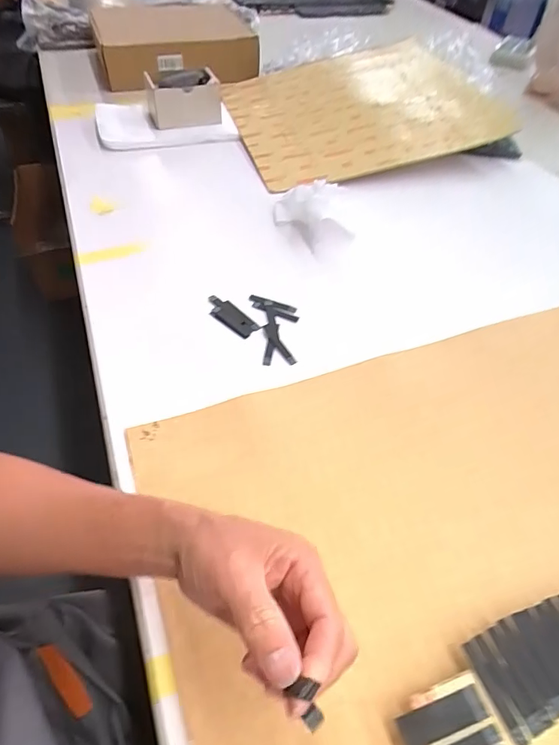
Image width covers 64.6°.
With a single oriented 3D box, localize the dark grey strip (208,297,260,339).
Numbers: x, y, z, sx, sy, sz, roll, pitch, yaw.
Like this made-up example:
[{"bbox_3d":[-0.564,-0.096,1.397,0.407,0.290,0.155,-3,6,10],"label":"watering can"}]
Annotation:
[{"bbox_3d":[-0.057,-0.067,0.521,0.074,0.006,0.029,35,58,22],"label":"dark grey strip"}]

